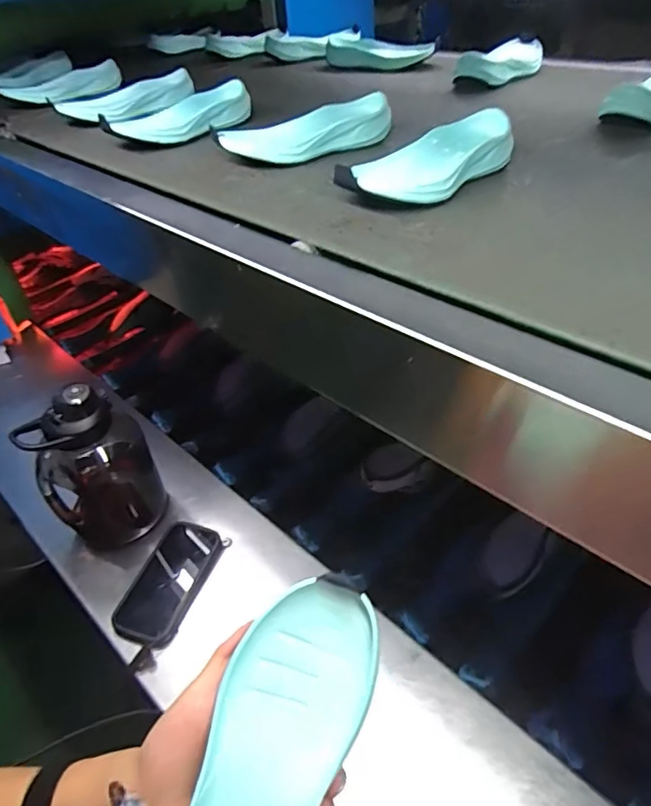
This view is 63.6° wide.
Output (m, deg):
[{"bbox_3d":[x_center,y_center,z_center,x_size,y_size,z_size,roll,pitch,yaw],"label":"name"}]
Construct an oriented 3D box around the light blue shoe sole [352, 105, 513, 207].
[{"bbox_3d":[0.103,-0.227,0.495,0.161,0.043,0.096,-34,51,-27],"label":"light blue shoe sole"}]

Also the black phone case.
[{"bbox_3d":[-0.196,0.224,0.665,0.088,0.018,0.158,11,46,16],"label":"black phone case"}]

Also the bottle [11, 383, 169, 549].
[{"bbox_3d":[-0.303,0.091,0.698,0.139,0.253,0.123,-27,48,-22],"label":"bottle"}]

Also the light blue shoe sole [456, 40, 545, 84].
[{"bbox_3d":[0.270,-0.514,0.792,0.073,0.036,0.180,29,53,30],"label":"light blue shoe sole"}]

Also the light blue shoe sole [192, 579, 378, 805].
[{"bbox_3d":[-0.036,0.194,0.284,0.076,0.019,0.197,17,60,22],"label":"light blue shoe sole"}]

